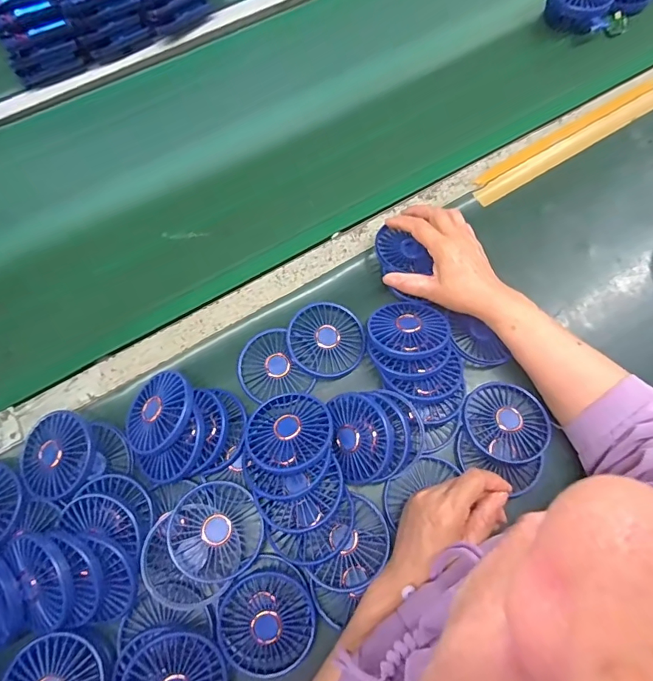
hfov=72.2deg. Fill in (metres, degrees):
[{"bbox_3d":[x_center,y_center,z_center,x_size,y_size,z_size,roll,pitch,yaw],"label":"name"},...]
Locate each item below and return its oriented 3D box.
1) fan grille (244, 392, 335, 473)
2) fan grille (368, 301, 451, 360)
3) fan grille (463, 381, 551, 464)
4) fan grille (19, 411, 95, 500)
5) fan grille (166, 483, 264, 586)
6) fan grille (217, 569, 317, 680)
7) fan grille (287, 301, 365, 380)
[{"bbox_3d":[-0.039,0.089,0.448,0.086,0.014,0.086,-5,51,7],"label":"fan grille"},{"bbox_3d":[0.090,-0.015,0.488,0.084,0.011,0.083,2,46,6],"label":"fan grille"},{"bbox_3d":[0.189,0.085,0.472,0.084,0.018,0.084,-5,70,0],"label":"fan grille"},{"bbox_3d":[-0.282,0.117,0.461,0.081,0.016,0.082,0,70,1],"label":"fan grille"},{"bbox_3d":[-0.106,0.183,0.430,0.083,0.027,0.086,-21,71,-6],"label":"fan grille"},{"bbox_3d":[-0.055,0.262,0.414,0.085,0.018,0.084,0,70,1],"label":"fan grille"},{"bbox_3d":[0.000,-0.002,0.501,0.084,0.018,0.084,-1,70,1],"label":"fan grille"}]

